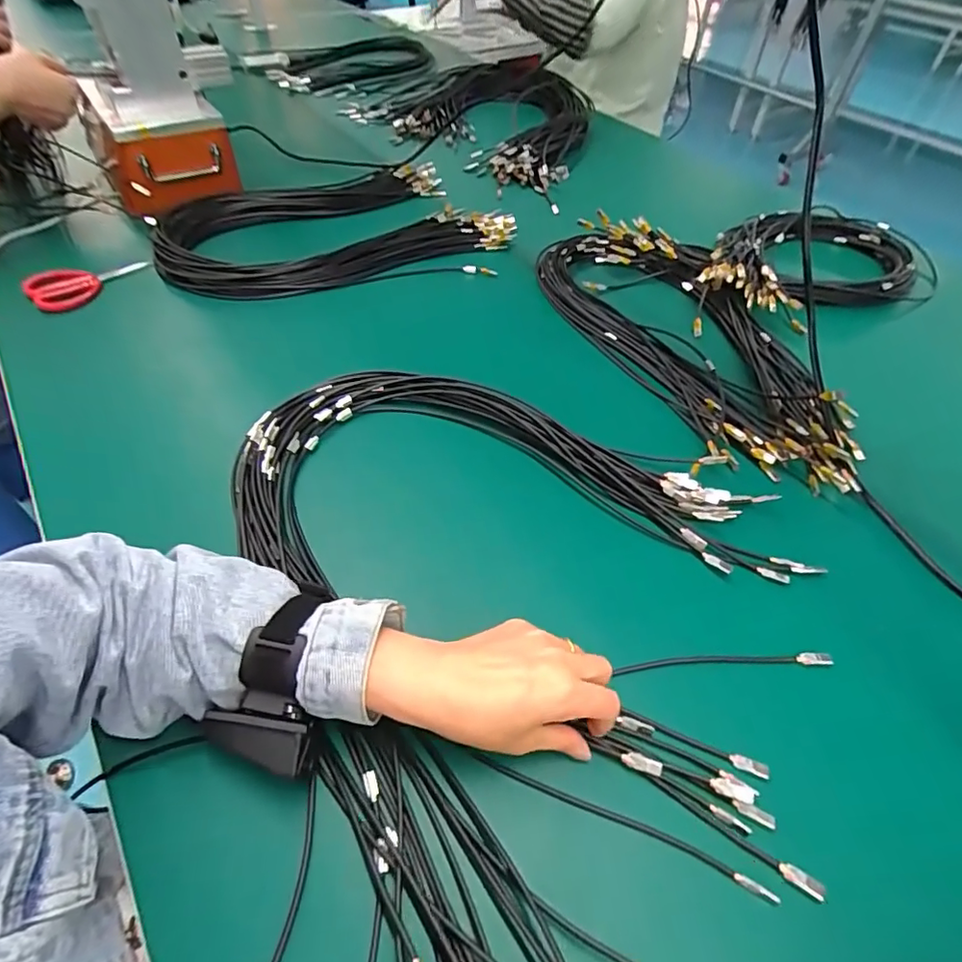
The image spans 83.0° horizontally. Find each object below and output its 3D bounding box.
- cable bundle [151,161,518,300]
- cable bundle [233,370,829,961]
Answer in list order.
[{"bbox_3d":[-0.211,-0.389,0.803,0.480,0.027,0.350,-15,52,-16],"label":"cable bundle"},{"bbox_3d":[0.036,0.097,0.418,0.430,0.040,0.555,-6,49,-11],"label":"cable bundle"}]

